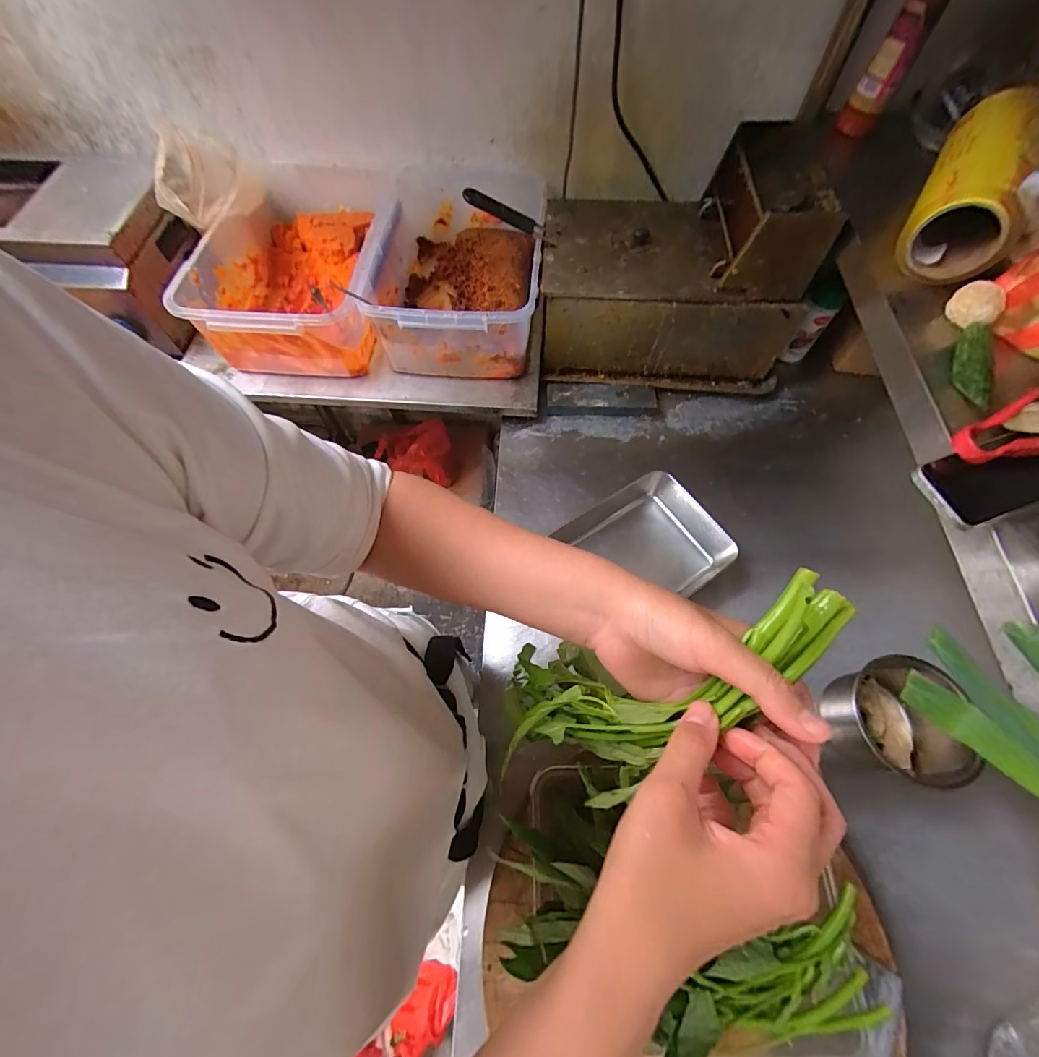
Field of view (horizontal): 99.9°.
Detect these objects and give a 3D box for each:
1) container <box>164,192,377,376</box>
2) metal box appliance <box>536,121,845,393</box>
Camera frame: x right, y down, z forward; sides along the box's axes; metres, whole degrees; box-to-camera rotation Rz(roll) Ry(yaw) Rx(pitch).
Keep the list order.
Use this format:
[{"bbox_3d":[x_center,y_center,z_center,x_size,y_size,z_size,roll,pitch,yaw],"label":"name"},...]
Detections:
[{"bbox_3d":[-0.426,-0.459,0.817,0.291,0.148,0.398,-4,63,-5],"label":"container"},{"bbox_3d":[0.264,-0.465,0.783,0.440,0.292,0.301,1,63,-2],"label":"metal box appliance"}]

